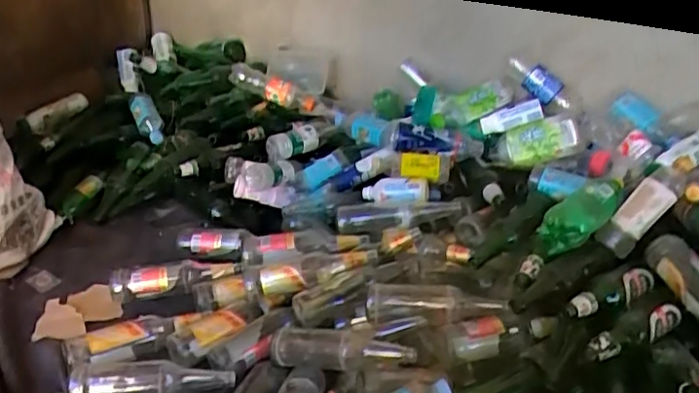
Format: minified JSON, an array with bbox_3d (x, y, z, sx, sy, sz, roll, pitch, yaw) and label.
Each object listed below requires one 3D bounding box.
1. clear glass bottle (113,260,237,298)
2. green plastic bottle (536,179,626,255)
[{"bbox_3d":[-0.356,0.156,1.205,0.243,0.066,0.072,-6,33,-20],"label":"clear glass bottle"},{"bbox_3d":[0.450,0.026,1.115,0.078,0.093,0.245,31,38,35],"label":"green plastic bottle"}]

